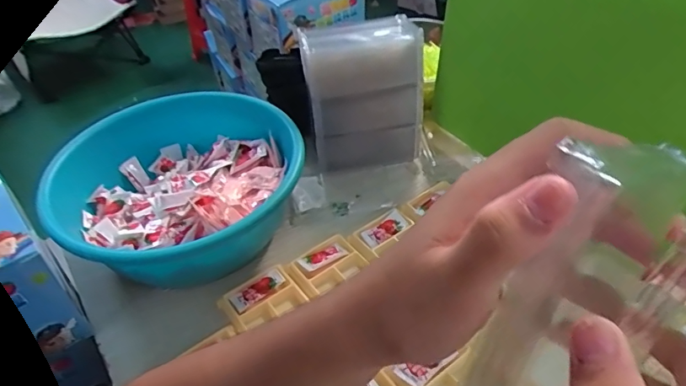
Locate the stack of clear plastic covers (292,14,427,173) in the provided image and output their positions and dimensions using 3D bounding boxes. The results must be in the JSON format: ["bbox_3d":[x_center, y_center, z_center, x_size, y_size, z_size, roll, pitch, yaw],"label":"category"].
[{"bbox_3d":[0.023,-0.129,0.617,0.139,0.157,0.098,-8,42,-4],"label":"stack of clear plastic covers"}]

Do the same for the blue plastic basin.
[{"bbox_3d":[-0.175,-0.007,0.552,0.267,0.107,0.251,-2,42,2],"label":"blue plastic basin"}]

